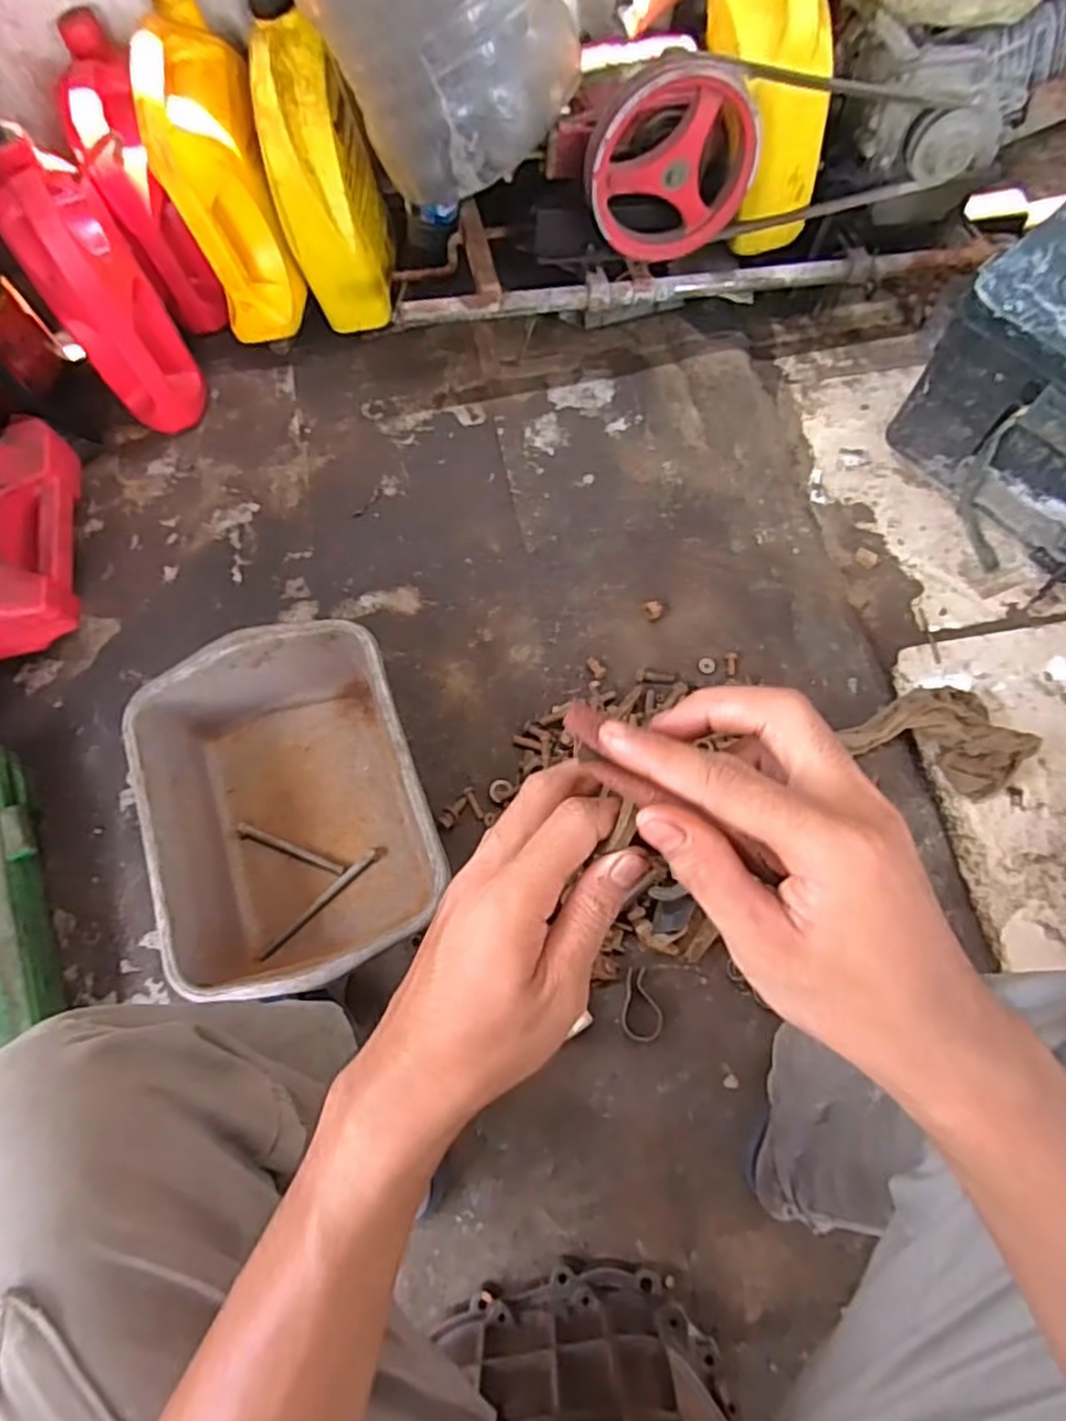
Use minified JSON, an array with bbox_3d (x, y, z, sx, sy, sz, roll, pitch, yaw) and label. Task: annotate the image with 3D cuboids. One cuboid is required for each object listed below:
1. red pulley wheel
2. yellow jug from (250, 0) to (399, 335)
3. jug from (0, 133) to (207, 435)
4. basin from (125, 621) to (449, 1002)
[{"bbox_3d":[0.152,-0.604,0.812,0.191,0.179,0.055,-14,70,-3],"label":"red pulley wheel"},{"bbox_3d":[-0.256,-0.664,0.928,0.105,0.312,0.169,2,70,3],"label":"yellow jug"},{"bbox_3d":[-0.515,-0.491,0.888,0.115,0.298,0.150,-29,72,-8],"label":"jug"},{"bbox_3d":[-0.248,0.101,0.757,0.262,0.124,0.347,-19,70,-5],"label":"basin"}]

